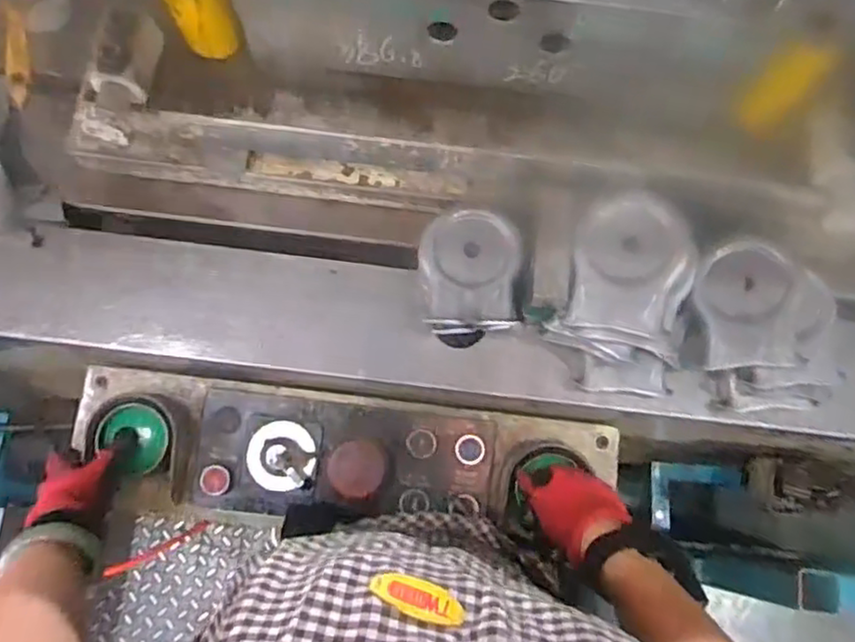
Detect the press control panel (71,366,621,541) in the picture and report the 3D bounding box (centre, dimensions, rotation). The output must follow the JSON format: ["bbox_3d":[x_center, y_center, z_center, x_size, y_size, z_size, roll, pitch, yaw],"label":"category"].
[{"bbox_3d":[-0.079,0.135,0.674,0.532,0.080,0.135,4,74,-2],"label":"press control panel"}]

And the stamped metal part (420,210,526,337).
[{"bbox_3d":[0.039,-0.048,0.639,0.090,0.032,0.110,-1,74,-2],"label":"stamped metal part"}]

